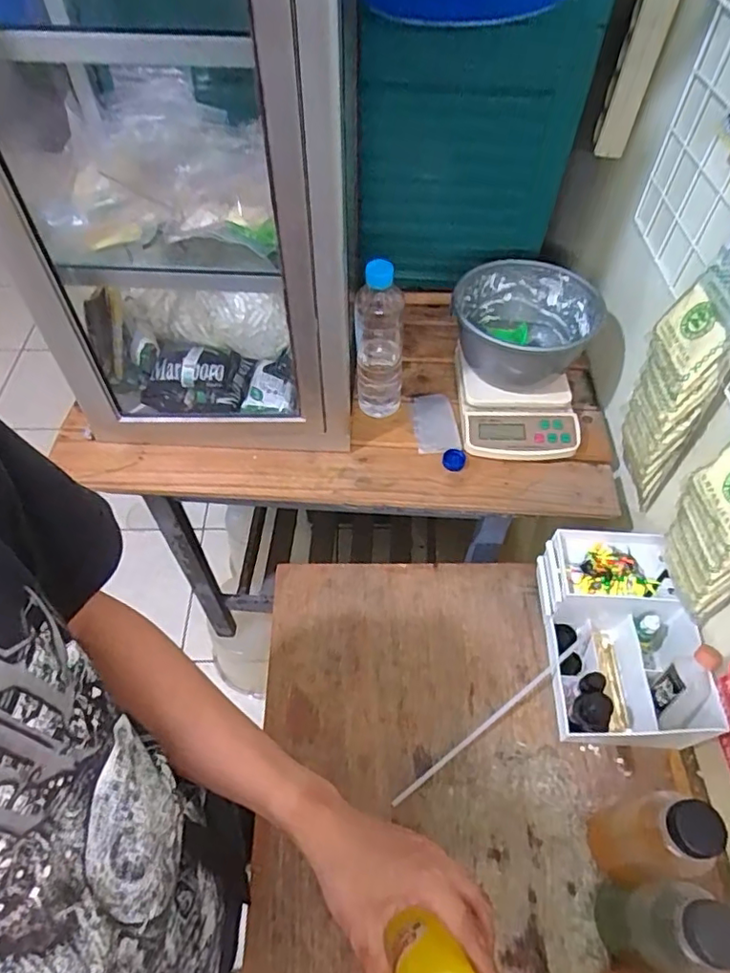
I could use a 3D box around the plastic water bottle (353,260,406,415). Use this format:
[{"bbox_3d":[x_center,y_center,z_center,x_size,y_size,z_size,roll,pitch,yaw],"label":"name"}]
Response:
[{"bbox_3d":[0.019,-0.191,0.747,0.066,0.238,0.053,3,54,2],"label":"plastic water bottle"}]

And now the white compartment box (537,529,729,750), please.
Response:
[{"bbox_3d":[0.298,0.178,0.678,0.151,0.108,0.230,3,54,1],"label":"white compartment box"}]

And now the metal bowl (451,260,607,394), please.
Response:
[{"bbox_3d":[0.215,-0.221,0.797,0.179,0.101,0.176,0,54,-1],"label":"metal bowl"}]

